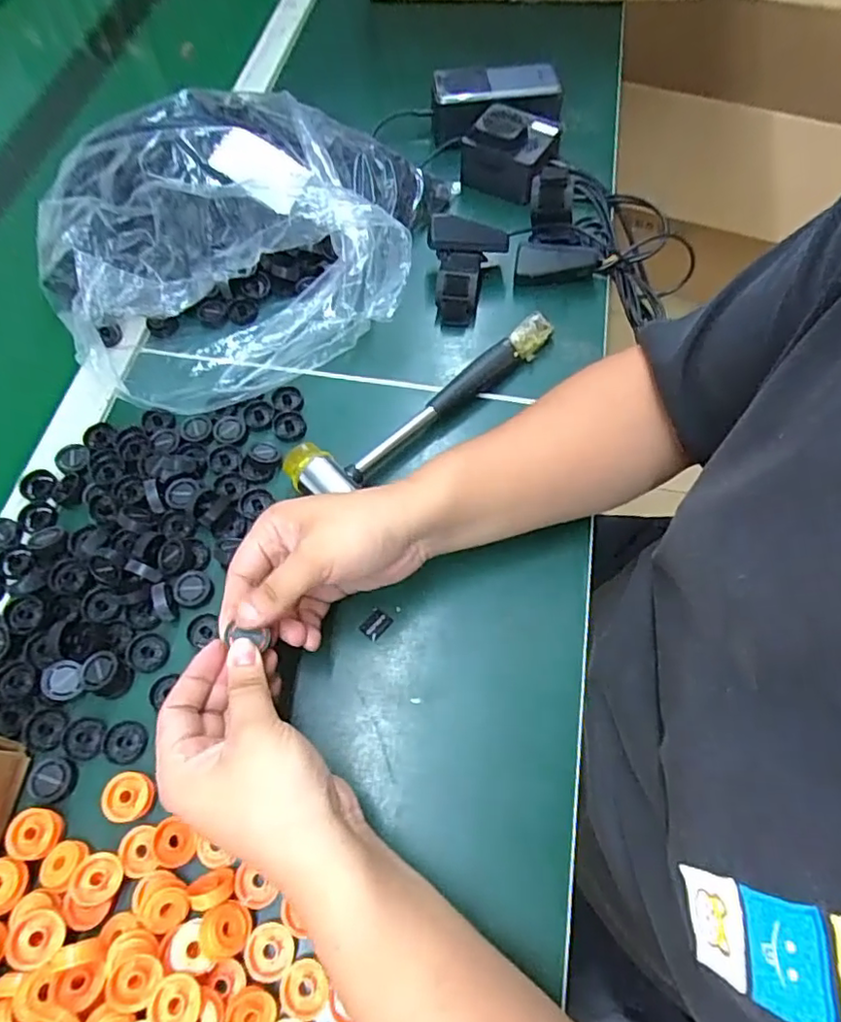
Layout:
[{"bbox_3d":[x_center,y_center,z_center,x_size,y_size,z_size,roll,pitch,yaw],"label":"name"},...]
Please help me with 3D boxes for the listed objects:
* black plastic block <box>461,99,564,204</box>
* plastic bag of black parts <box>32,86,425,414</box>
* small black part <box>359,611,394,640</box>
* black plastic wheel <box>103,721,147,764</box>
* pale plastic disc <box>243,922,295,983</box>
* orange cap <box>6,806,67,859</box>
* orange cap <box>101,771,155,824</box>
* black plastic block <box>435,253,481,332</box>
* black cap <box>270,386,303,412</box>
[{"bbox_3d":[0.089,-0.354,0.592,0.081,0.063,0.071,20,66,12],"label":"black plastic block"},{"bbox_3d":[-0.153,-0.241,0.518,0.332,0.091,0.280,-25,65,-9],"label":"plastic bag of black parts"},{"bbox_3d":[-0.030,0.076,0.406,0.015,0.004,0.018,37,71,19],"label":"small black part"},{"bbox_3d":[-0.185,0.144,0.375,0.024,0.007,0.025,-1,63,2],"label":"black plastic wheel"},{"bbox_3d":[-0.081,0.237,0.323,0.025,0.007,0.024,-1,63,2],"label":"pale plastic disc"},{"bbox_3d":[-0.221,0.185,0.344,0.027,0.009,0.025,-1,63,2],"label":"orange cap"},{"bbox_3d":[-0.171,0.168,0.352,0.027,0.008,0.026,2,63,4],"label":"orange cap"},{"bbox_3d":[0.032,-0.194,0.527,0.035,0.035,0.058,4,64,5],"label":"black plastic block"},{"bbox_3d":[-0.109,-0.091,0.489,0.024,0.009,0.026,-1,63,2],"label":"black cap"}]

